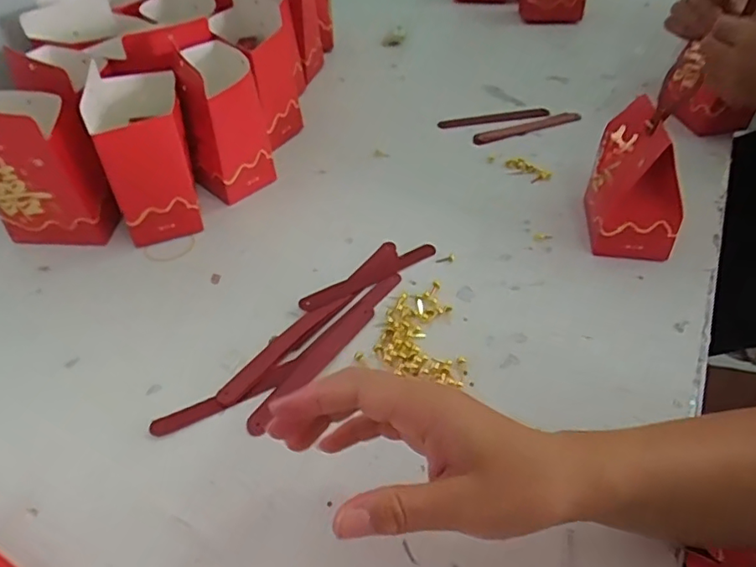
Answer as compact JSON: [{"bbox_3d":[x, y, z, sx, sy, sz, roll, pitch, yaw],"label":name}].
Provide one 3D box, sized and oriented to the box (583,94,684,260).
[{"bbox_3d":[0.217,-0.085,0.476,0.070,0.110,0.081,13,47,13],"label":"box"}]

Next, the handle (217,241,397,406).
[{"bbox_3d":[-0.046,0.023,0.442,0.018,0.007,0.196,29,52,26],"label":"handle"}]

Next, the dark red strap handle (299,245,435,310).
[{"bbox_3d":[-0.006,-0.007,0.468,0.127,0.009,0.017,-26,50,-23],"label":"dark red strap handle"}]

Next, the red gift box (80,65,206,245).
[{"bbox_3d":[-0.199,-0.112,0.496,0.066,0.132,0.099,-12,46,-11],"label":"red gift box"}]

